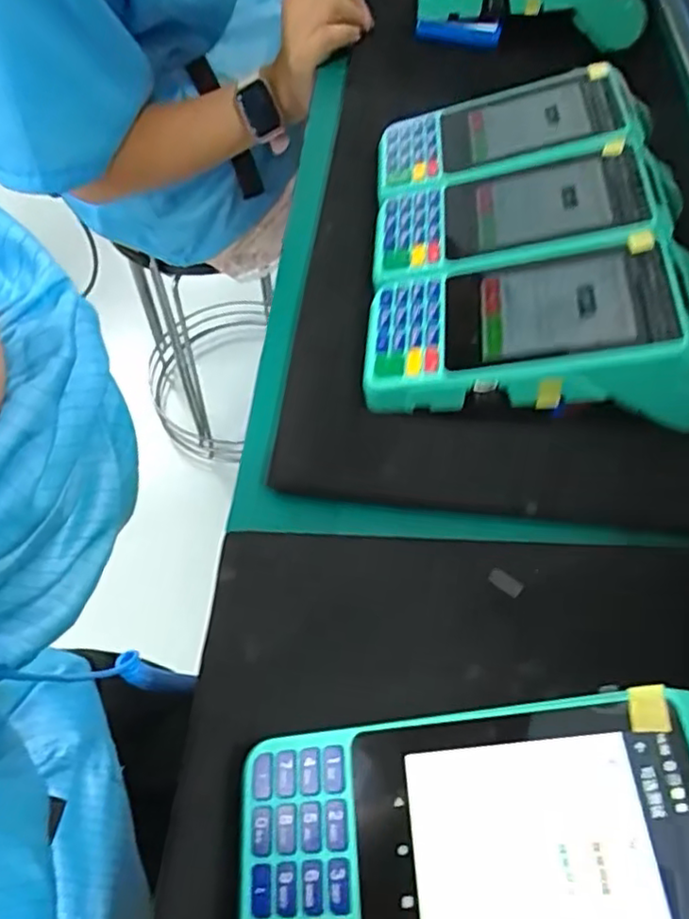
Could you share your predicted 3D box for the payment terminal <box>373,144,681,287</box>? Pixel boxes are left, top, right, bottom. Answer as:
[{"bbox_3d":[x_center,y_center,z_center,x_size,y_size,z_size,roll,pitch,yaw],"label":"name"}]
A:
[{"bbox_3d":[0.099,-0.125,0.349,0.162,0.043,0.075,-7,56,13],"label":"payment terminal"}]

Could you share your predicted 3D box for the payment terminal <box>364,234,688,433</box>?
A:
[{"bbox_3d":[0.094,-0.060,0.309,0.160,0.063,0.074,6,58,4],"label":"payment terminal"}]

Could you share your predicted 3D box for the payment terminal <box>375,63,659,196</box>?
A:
[{"bbox_3d":[0.097,-0.187,0.382,0.150,0.033,0.077,-8,52,19],"label":"payment terminal"}]

